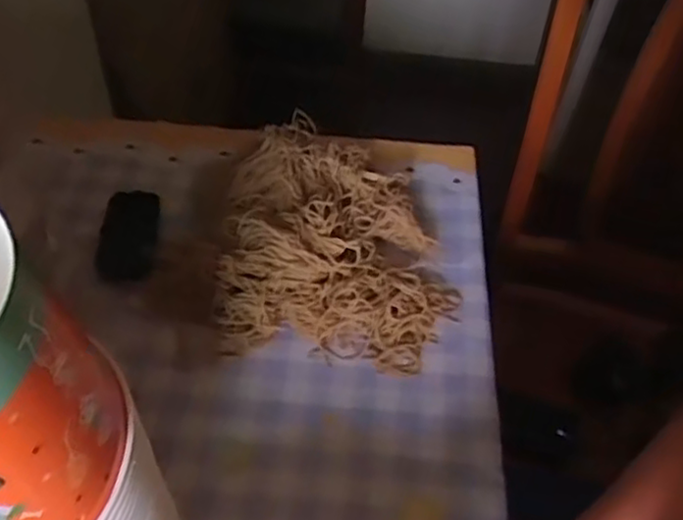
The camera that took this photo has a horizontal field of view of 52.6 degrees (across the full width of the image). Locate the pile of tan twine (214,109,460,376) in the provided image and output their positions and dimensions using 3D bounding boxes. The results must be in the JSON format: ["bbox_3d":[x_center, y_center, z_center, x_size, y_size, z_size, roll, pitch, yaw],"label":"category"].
[{"bbox_3d":[0.001,-0.035,0.690,0.220,0.072,0.279,5,49,2],"label":"pile of tan twine"}]

